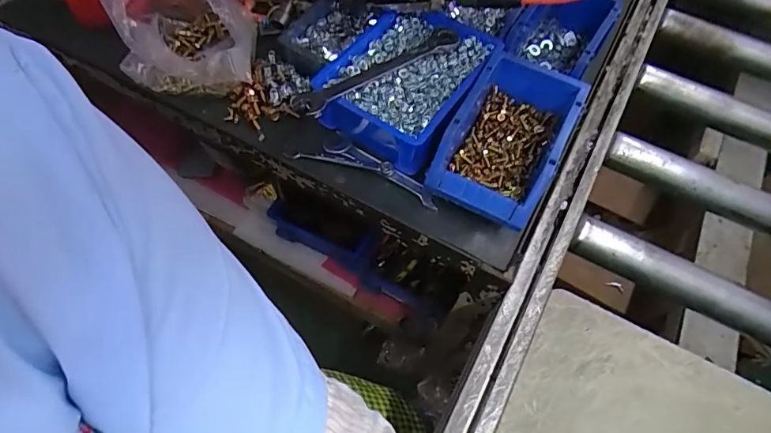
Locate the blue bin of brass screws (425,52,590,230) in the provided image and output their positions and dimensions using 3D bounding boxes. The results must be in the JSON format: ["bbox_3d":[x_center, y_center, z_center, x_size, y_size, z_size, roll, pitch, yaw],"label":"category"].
[{"bbox_3d":[0.133,-0.082,0.505,0.117,0.085,0.182,28,63,13],"label":"blue bin of brass screws"}]

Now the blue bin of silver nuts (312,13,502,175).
[{"bbox_3d":[0.026,-0.155,0.551,0.147,0.078,0.193,29,64,13],"label":"blue bin of silver nuts"}]

